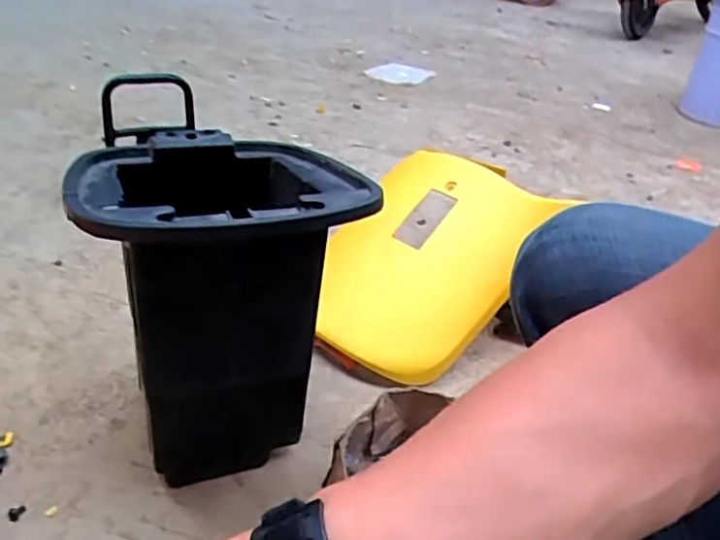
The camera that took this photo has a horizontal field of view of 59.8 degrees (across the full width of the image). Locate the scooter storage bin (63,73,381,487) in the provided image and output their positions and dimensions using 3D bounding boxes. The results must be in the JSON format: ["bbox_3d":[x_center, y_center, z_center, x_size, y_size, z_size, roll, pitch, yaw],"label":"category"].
[{"bbox_3d":[-0.143,0.044,0.647,0.245,0.362,0.302,-6,34,-19],"label":"scooter storage bin"}]

